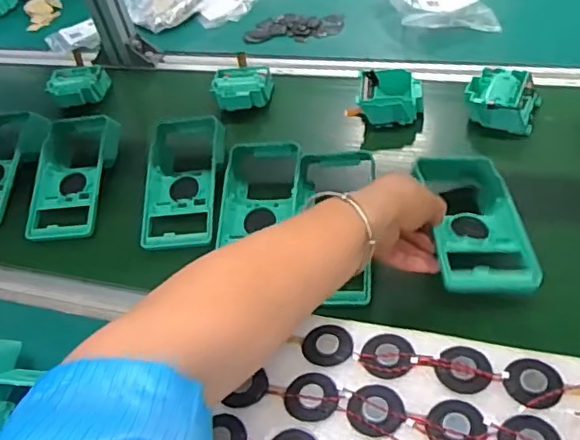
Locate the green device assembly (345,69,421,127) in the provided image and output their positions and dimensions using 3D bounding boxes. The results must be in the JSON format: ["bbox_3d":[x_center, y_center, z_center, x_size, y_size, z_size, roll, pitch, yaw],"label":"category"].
[{"bbox_3d":[0.122,-0.152,0.752,0.090,0.047,0.071,5,47,11],"label":"green device assembly"}]

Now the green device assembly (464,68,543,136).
[{"bbox_3d":[0.256,-0.146,0.711,0.081,0.037,0.073,16,50,21],"label":"green device assembly"}]

